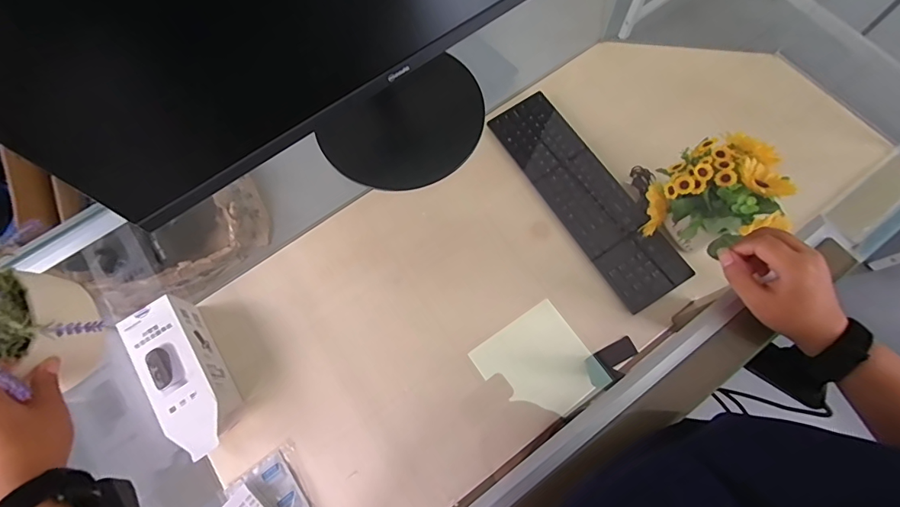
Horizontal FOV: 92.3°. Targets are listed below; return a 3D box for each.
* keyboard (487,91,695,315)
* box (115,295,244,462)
[{"bbox_3d":[0.245,-0.109,0.789,0.129,0.032,0.436,-31,73,-8],"label":"keyboard"},{"bbox_3d":[-0.412,0.194,0.676,0.088,0.076,0.245,-33,73,-9],"label":"box"}]

